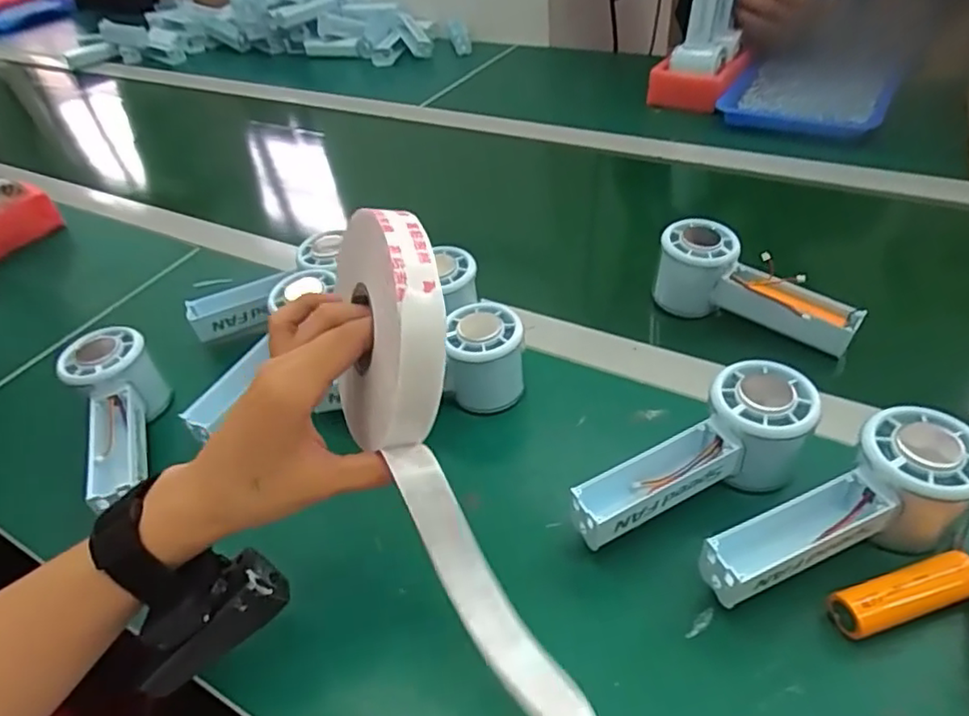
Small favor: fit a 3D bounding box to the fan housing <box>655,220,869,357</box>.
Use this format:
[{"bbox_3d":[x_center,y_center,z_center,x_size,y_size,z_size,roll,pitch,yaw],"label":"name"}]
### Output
[{"bbox_3d":[0.207,-0.055,0.471,0.144,0.060,0.047,22,51,28],"label":"fan housing"}]

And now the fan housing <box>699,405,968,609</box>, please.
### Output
[{"bbox_3d":[0.187,0.086,0.318,0.148,0.062,0.056,-25,46,-18],"label":"fan housing"}]

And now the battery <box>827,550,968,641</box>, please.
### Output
[{"bbox_3d":[0.212,0.120,0.310,0.075,0.021,0.021,-15,44,-8],"label":"battery"}]

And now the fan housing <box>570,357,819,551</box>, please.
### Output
[{"bbox_3d":[0.121,0.062,0.354,0.151,0.060,0.051,-25,46,-18],"label":"fan housing"}]

